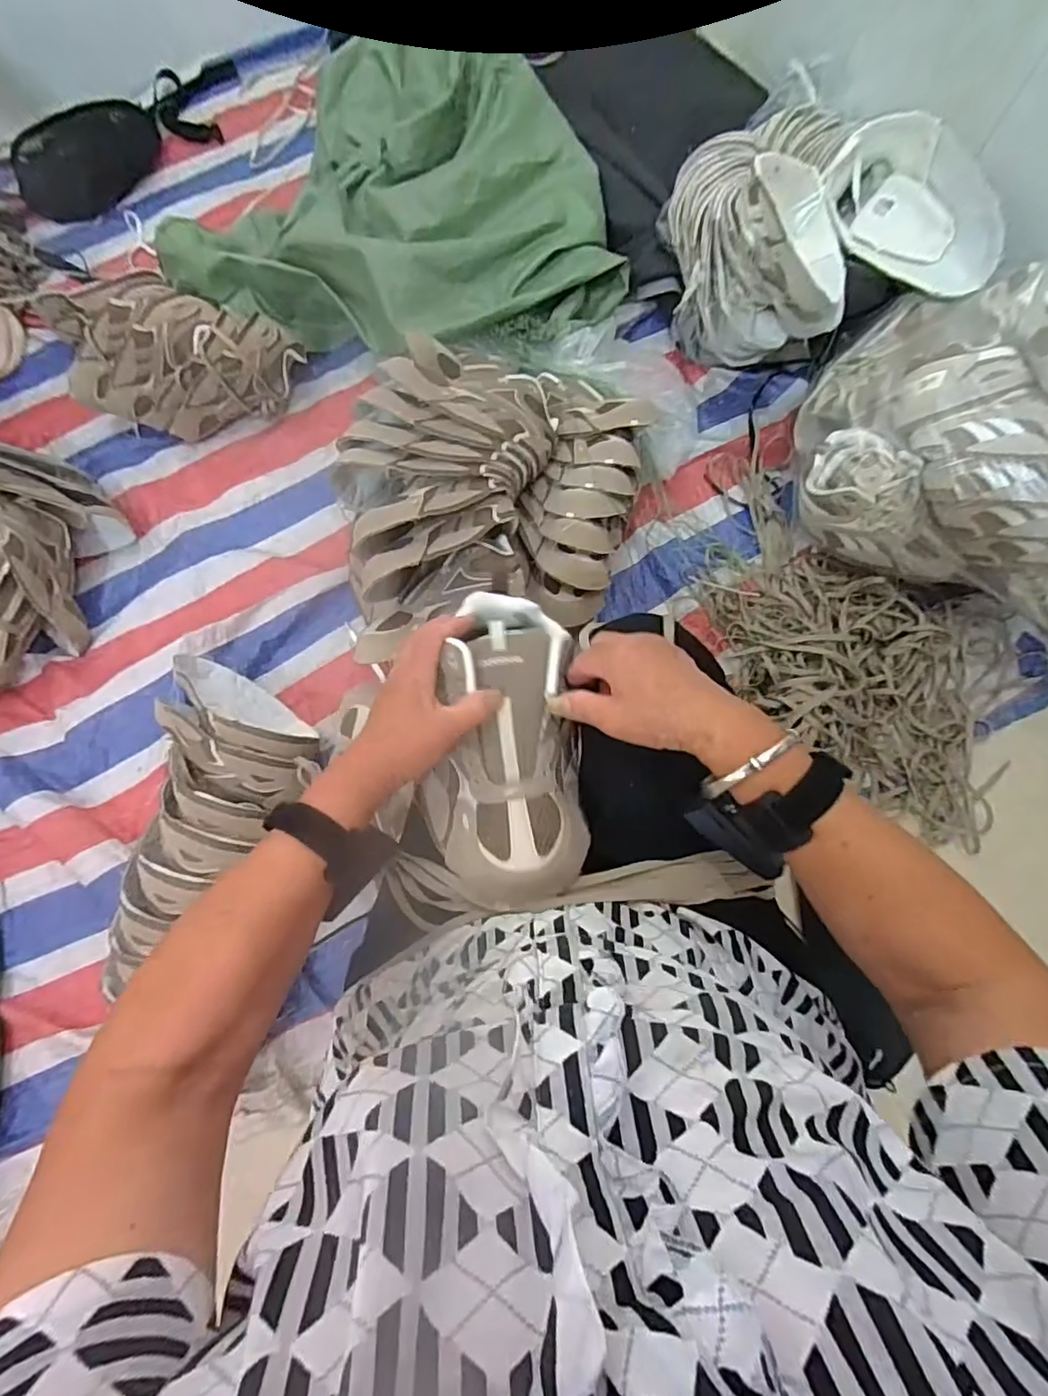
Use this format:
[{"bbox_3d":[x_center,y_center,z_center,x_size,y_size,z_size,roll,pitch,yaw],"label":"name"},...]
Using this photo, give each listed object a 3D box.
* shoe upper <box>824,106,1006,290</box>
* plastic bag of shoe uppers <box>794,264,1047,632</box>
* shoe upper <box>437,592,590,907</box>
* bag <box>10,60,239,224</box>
[{"bbox_3d":[0.519,-0.643,0.769,0.106,0.096,0.257,-41,79,-7],"label":"shoe upper"},{"bbox_3d":[0.669,-0.297,0.712,0.595,0.255,0.316,31,80,8],"label":"plastic bag of shoe uppers"},{"bbox_3d":[-0.007,0.031,0.439,0.099,0.065,0.235,-3,78,1],"label":"shoe upper"},{"bbox_3d":[-0.748,-1.092,1.095,0.487,0.073,0.158,-40,79,-7],"label":"bag"}]

